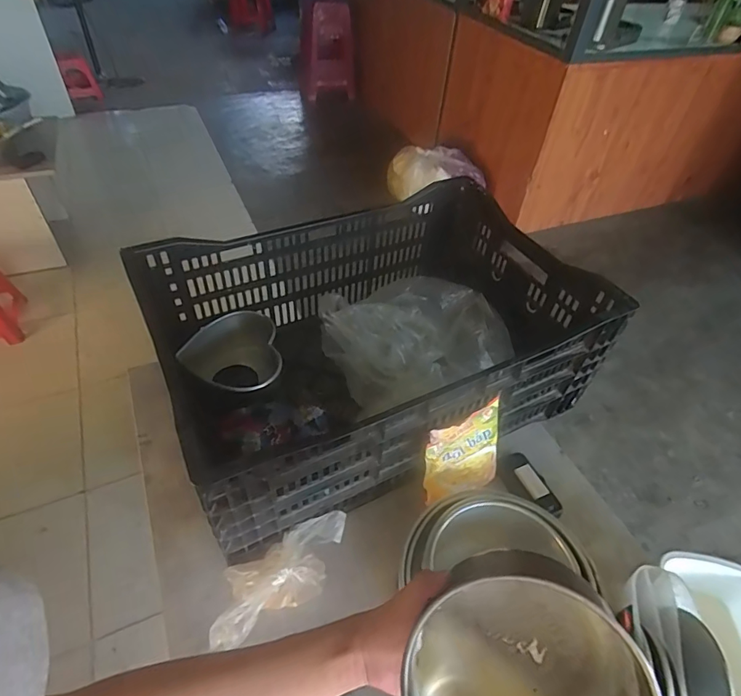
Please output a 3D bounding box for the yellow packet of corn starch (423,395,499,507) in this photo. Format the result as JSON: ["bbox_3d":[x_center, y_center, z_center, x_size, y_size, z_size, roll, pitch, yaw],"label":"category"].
[{"bbox_3d":[0.121,0.139,0.623,0.120,0.144,0.048,-24,30,-21],"label":"yellow packet of corn starch"}]

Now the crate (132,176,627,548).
[{"bbox_3d":[0.009,-0.023,0.716,0.591,0.234,0.402,-20,51,-22],"label":"crate"}]

